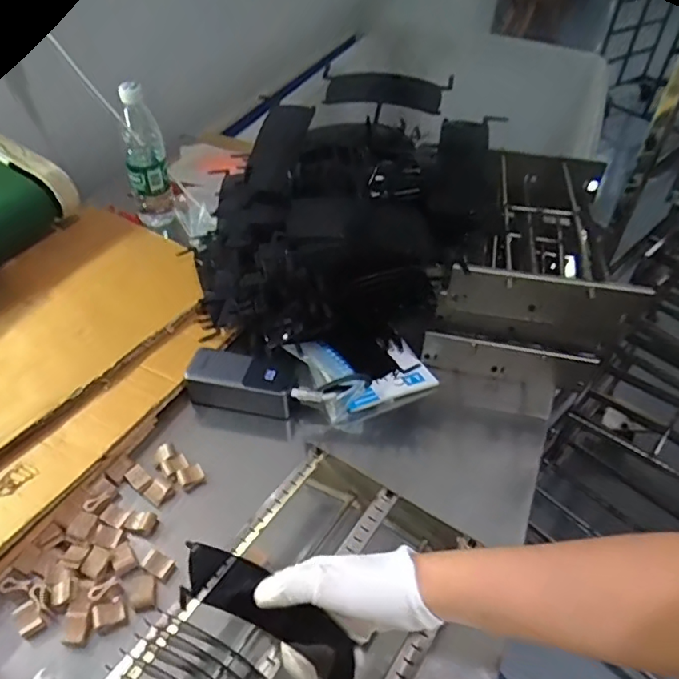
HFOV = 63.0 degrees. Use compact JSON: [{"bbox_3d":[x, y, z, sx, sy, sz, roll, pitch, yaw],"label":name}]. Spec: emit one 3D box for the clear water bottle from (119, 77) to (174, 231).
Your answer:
[{"bbox_3d":[-0.312,-0.285,0.897,0.070,0.234,0.059,-12,47,-14],"label":"clear water bottle"}]

